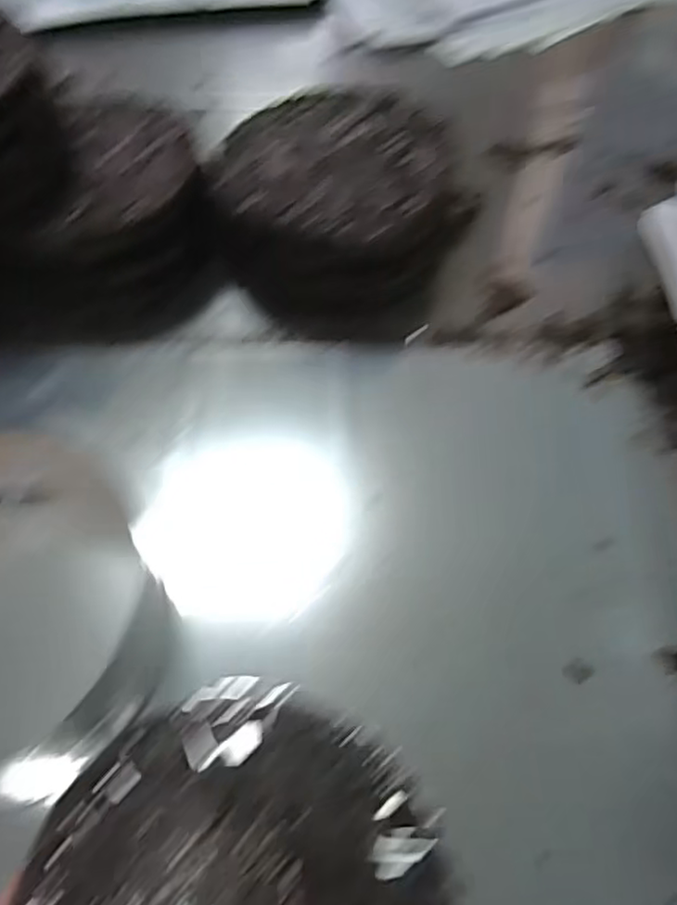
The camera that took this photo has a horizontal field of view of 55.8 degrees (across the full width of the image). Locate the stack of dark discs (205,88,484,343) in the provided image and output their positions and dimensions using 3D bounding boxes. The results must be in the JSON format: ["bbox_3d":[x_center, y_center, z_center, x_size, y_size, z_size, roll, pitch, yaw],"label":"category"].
[{"bbox_3d":[0.001,-0.220,0.562,0.201,0.085,0.203,6,59,4],"label":"stack of dark discs"}]

